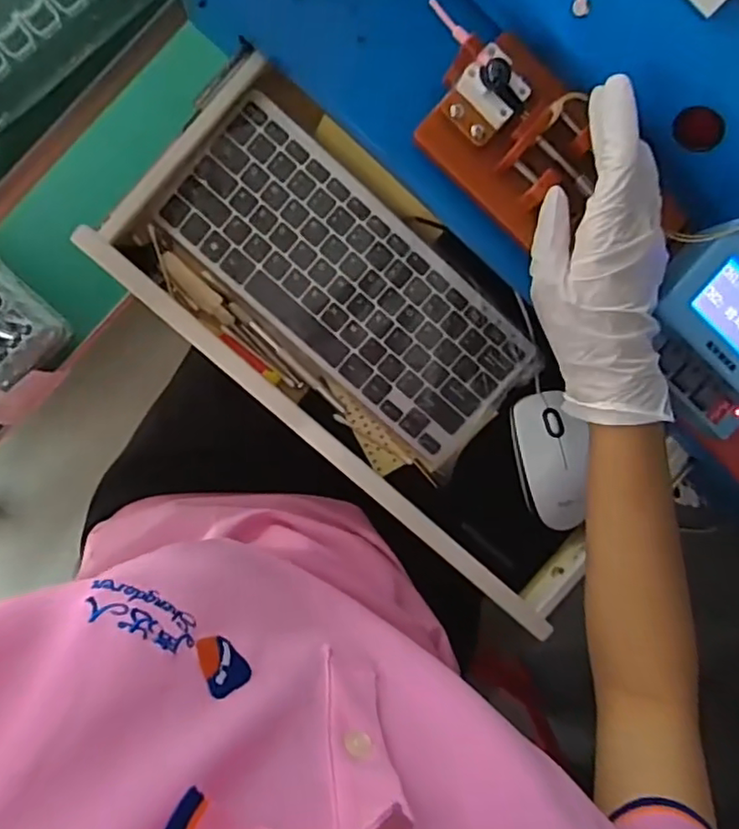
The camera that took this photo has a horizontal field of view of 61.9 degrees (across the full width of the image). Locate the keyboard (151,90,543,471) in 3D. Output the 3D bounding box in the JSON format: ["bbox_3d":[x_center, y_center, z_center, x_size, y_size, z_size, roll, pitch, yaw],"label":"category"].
[{"bbox_3d":[-0.011,-0.095,0.455,0.284,0.018,0.127,40,90,-7],"label":"keyboard"}]

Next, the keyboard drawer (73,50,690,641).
[{"bbox_3d":[0.022,-0.034,0.454,0.410,0.044,0.183,42,90,-7],"label":"keyboard drawer"}]

